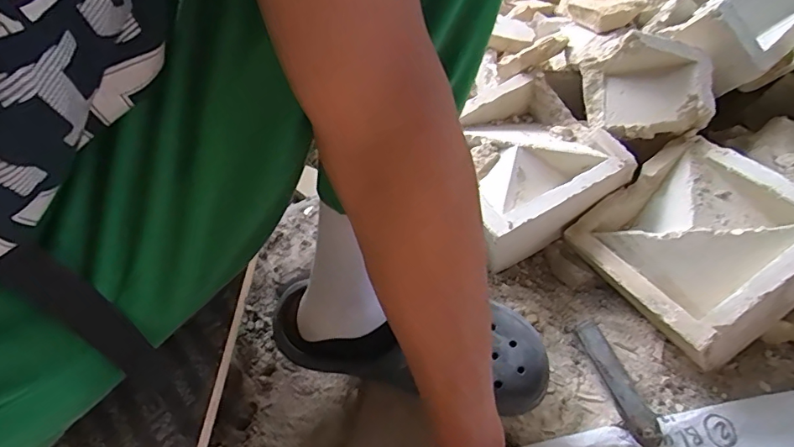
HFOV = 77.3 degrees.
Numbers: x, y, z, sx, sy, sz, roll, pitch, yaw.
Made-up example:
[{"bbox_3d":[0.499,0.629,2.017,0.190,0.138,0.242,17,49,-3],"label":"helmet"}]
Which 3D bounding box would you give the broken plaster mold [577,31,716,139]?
[{"bbox_3d":[0.302,-0.163,0.600,0.147,0.086,0.084,13,53,12],"label":"broken plaster mold"}]

